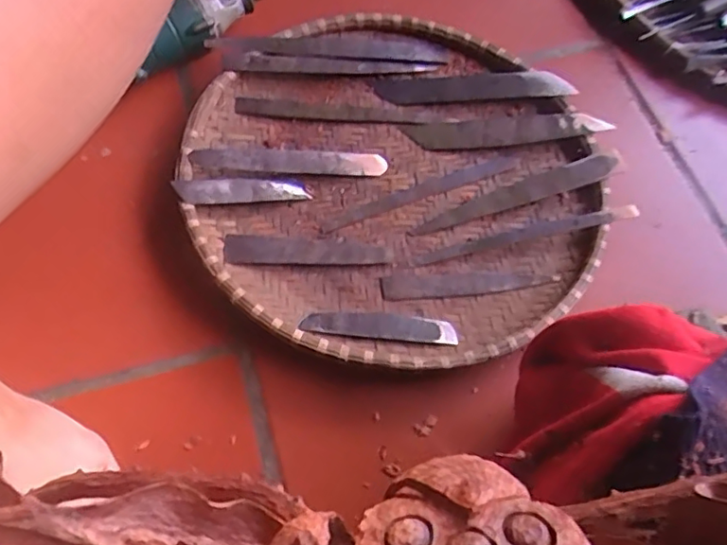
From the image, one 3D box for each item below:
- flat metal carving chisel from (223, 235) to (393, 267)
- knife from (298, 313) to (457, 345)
[{"bbox_3d":[-0.044,-0.017,0.466,0.128,0.005,0.025,2,58,-6],"label":"flat metal carving chisel"},{"bbox_3d":[0.011,0.040,0.436,0.112,0.005,0.022,4,45,0],"label":"knife"}]

